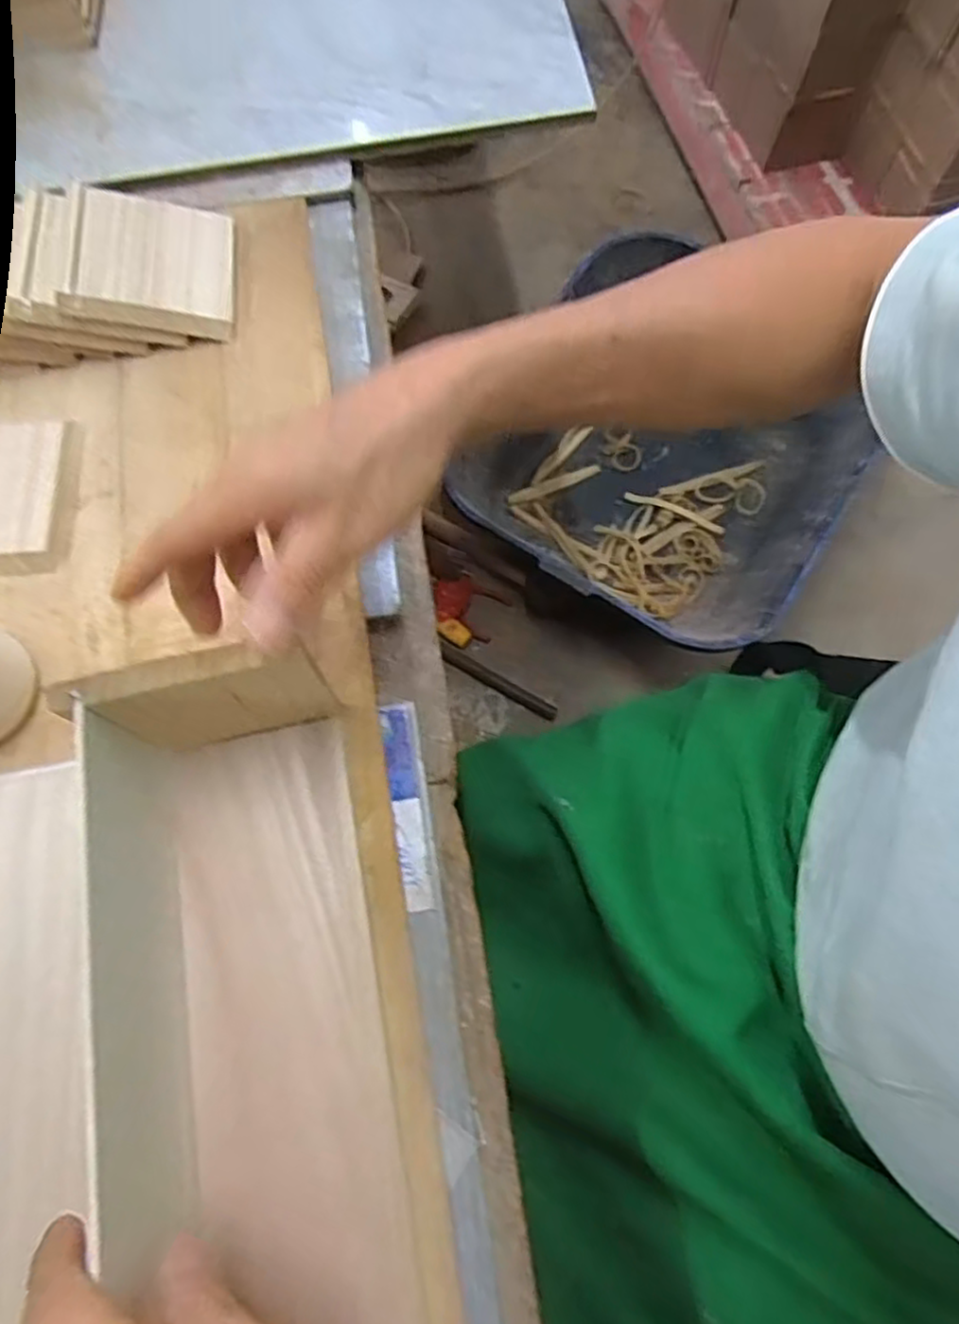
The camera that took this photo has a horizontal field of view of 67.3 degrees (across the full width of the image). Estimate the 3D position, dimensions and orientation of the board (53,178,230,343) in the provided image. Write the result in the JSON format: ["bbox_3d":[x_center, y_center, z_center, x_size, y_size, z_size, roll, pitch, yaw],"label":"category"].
[{"bbox_3d":[-0.193,-0.238,0.426,0.089,0.007,0.089,1,71,-18],"label":"board"}]

